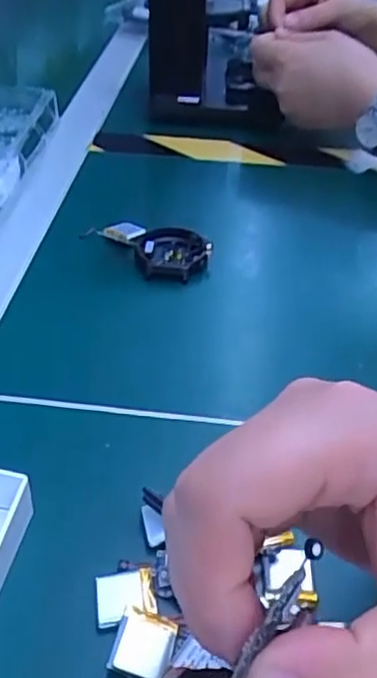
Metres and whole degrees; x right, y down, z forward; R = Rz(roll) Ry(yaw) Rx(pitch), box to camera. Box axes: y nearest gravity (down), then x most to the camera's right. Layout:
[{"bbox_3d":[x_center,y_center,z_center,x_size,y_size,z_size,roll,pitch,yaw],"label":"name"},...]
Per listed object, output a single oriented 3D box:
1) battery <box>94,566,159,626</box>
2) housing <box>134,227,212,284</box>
[{"bbox_3d":[-0.026,0.101,0.255,0.023,0.005,0.020,-10,47,-6],"label":"battery"},{"bbox_3d":[-0.011,-0.056,0.437,0.049,0.019,0.049,2,41,1],"label":"housing"}]

